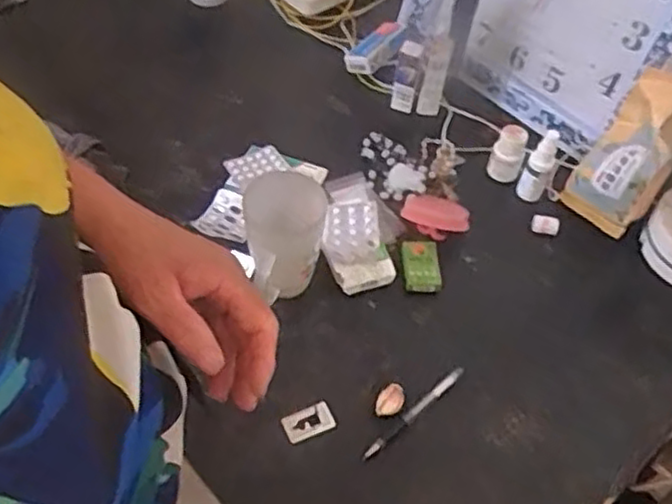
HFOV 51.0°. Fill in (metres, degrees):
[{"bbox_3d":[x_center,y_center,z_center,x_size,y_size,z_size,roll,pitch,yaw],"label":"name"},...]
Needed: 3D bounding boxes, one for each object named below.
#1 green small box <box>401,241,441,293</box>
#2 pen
[{"bbox_3d":[0.092,0.016,0.768,0.039,0.018,0.058,1,52,-4],"label":"green small box"},{"bbox_3d":[0.074,0.151,0.664,0.130,0.011,0.010,-35,62,-27],"label":"pen"}]

